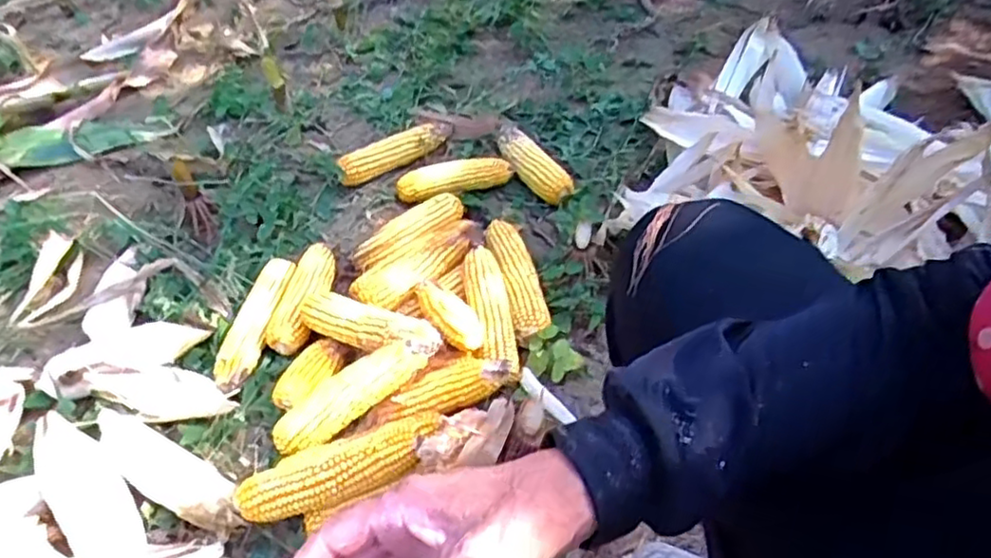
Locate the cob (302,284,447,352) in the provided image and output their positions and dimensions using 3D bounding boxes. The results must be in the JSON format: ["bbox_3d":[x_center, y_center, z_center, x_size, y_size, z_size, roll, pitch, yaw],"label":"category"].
[{"bbox_3d":[-0.161,0.062,0.833,0.202,0.055,0.065,21,55,22],"label":"cob"}]

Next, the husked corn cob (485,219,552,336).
[{"bbox_3d":[0.030,0.000,0.903,0.053,0.052,0.189,-14,49,-7],"label":"husked corn cob"}]

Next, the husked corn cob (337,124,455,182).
[{"bbox_3d":[-0.167,-0.215,1.131,0.202,0.042,0.051,-25,52,-17],"label":"husked corn cob"}]

